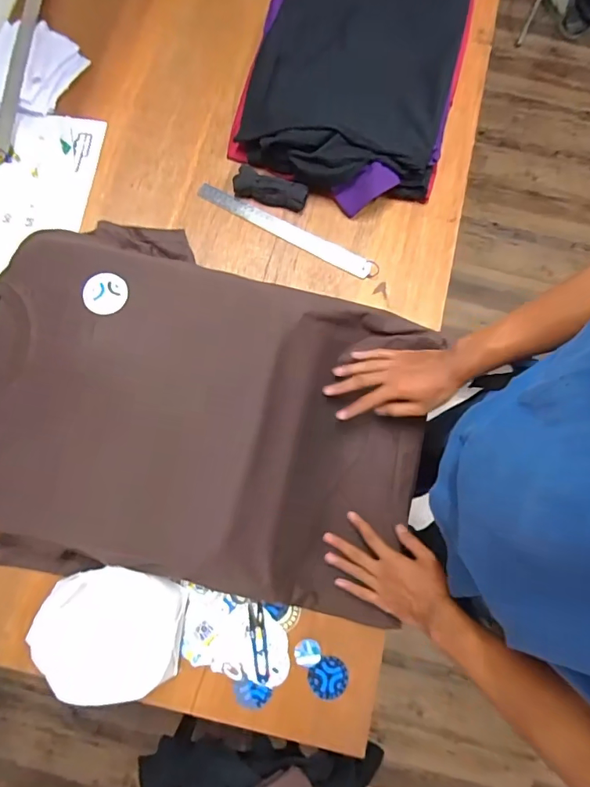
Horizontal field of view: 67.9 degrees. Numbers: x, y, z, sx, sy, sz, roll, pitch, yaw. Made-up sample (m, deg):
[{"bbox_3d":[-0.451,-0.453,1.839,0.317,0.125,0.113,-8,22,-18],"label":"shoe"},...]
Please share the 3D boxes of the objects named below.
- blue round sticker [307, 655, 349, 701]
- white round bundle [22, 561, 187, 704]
[{"bbox_3d":[0.048,0.404,0.622,0.054,0.006,0.053,0,79,0],"label":"blue round sticker"},{"bbox_3d":[-0.257,0.334,0.610,0.198,0.061,0.157,10,79,2],"label":"white round bundle"}]

